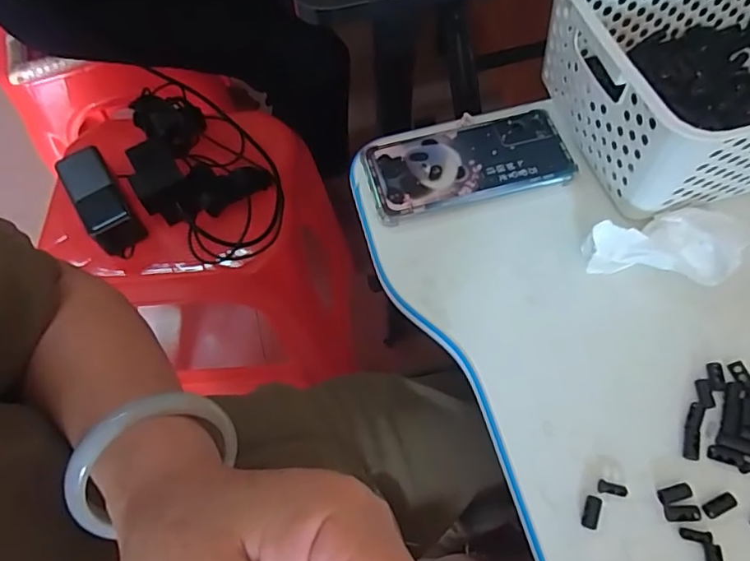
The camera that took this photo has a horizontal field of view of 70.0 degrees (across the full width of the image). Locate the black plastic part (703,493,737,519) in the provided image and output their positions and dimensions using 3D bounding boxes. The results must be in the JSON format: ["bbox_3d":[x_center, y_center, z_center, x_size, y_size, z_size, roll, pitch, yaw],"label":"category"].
[{"bbox_3d":[0.203,0.132,0.314,0.021,0.004,0.009,-23,64,-10],"label":"black plastic part"}]

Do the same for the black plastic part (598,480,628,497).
[{"bbox_3d":[0.147,0.129,0.331,0.018,0.004,0.008,11,63,7],"label":"black plastic part"}]

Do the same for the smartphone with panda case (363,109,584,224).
[{"bbox_3d":[0.076,-0.095,0.438,0.161,0.010,0.074,-13,63,-5],"label":"smartphone with panda case"}]

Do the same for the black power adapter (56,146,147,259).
[{"bbox_3d":[-0.320,-0.091,0.629,0.054,0.035,0.147,-33,66,-12],"label":"black power adapter"}]

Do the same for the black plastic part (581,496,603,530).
[{"bbox_3d":[0.132,0.141,0.325,0.010,0.004,0.019,19,65,11],"label":"black plastic part"}]

